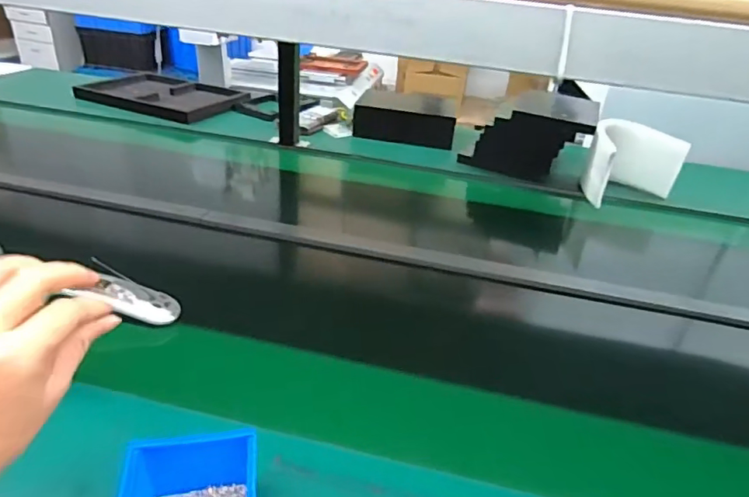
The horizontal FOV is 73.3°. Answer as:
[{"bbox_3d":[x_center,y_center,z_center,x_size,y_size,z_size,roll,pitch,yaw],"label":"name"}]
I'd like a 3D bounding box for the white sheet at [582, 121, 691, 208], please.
[{"bbox_3d":[0.564,-0.178,1.106,0.184,0.146,0.177,22,36,26],"label":"white sheet"}]

